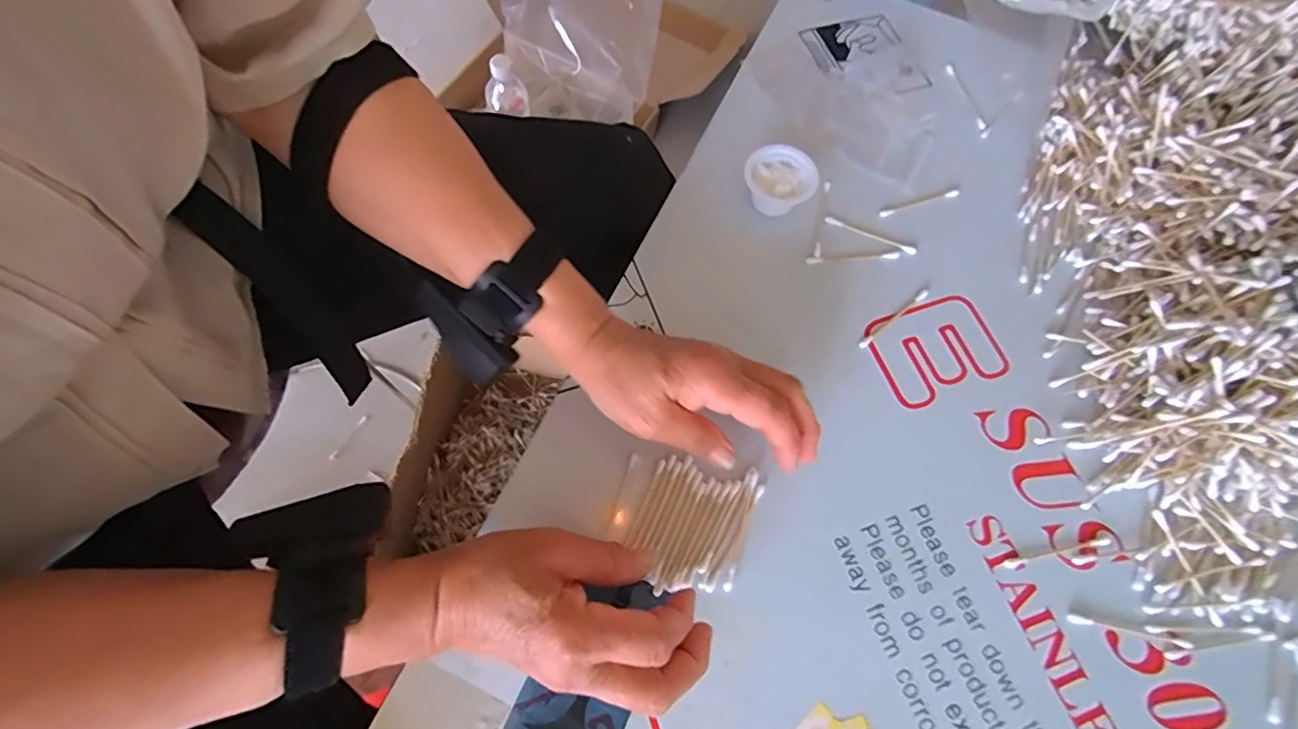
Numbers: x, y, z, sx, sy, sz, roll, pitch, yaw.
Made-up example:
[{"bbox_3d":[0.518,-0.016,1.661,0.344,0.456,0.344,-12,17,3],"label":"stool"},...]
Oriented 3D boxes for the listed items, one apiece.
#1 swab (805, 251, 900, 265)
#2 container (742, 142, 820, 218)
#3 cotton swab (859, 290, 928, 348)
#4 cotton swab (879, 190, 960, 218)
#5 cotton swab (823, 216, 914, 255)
[{"bbox_3d":[0.155,-0.081,0.437,0.073,0.004,0.006,-5,69,-5],"label":"swab"},{"bbox_3d":[0.101,-0.141,0.441,0.046,0.029,0.048,1,69,-3],"label":"container"},{"bbox_3d":[0.179,-0.033,0.420,0.071,0.004,0.005,-36,75,-15],"label":"cotton swab"},{"bbox_3d":[0.218,-0.130,0.461,0.075,0.004,0.006,-19,71,-10],"label":"cotton swab"},{"bbox_3d":[0.172,-0.101,0.446,0.072,0.004,0.008,24,69,6],"label":"cotton swab"}]

